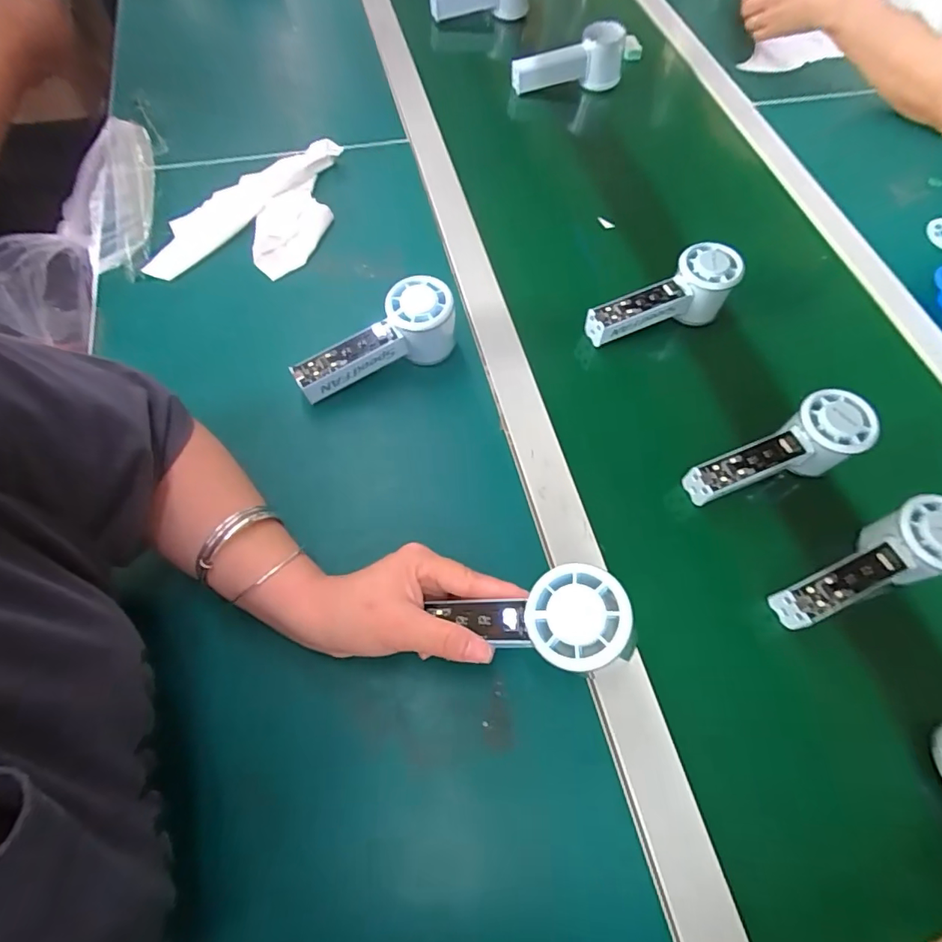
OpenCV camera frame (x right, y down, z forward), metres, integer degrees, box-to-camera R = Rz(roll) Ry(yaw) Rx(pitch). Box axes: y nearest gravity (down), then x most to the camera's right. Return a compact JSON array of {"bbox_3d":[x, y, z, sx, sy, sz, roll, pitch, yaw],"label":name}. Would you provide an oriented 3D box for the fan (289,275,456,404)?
[{"bbox_3d":[-0.085,-0.115,0.464,0.152,0.063,0.056,-22,67,-11],"label":"fan"}]

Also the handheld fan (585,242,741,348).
[{"bbox_3d":[0.187,-0.166,0.507,0.150,0.057,0.053,-24,67,-12],"label":"handheld fan"}]

